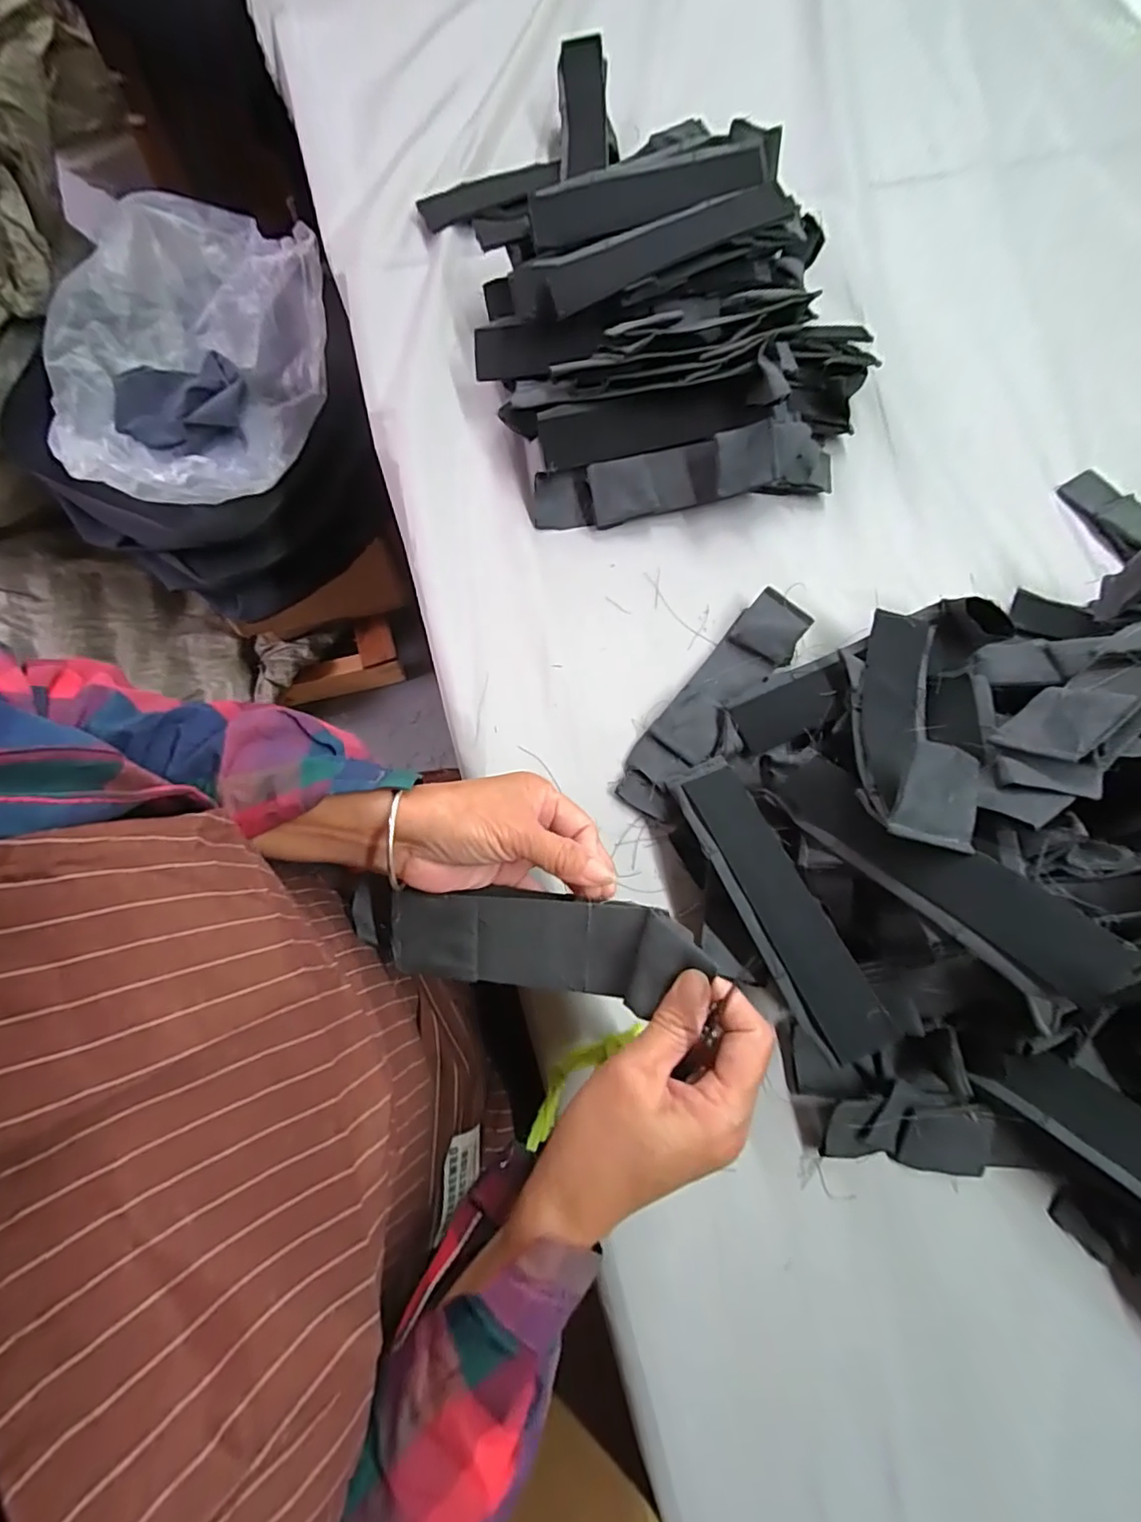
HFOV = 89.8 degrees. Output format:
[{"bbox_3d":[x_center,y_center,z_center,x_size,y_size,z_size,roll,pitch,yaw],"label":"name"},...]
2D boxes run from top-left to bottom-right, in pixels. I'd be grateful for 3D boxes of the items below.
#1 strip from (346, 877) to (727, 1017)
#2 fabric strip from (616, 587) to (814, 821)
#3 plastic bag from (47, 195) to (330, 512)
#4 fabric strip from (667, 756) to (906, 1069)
[{"bbox_3d":[-0.034,0.095,0.308,0.198,0.024,0.049,1,75,17],"label":"strip"},{"bbox_3d":[0.107,-0.044,0.432,0.045,0.014,0.196,37,82,14],"label":"fabric strip"},{"bbox_3d":[-0.513,-0.531,0.755,0.322,0.116,0.399,11,76,1],"label":"plastic bag"},{"bbox_3d":[0.124,0.082,0.354,0.046,0.014,0.191,-22,63,-7],"label":"fabric strip"}]

